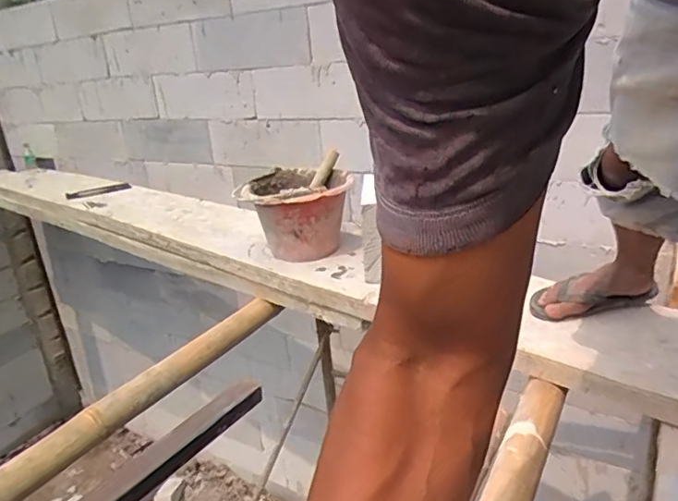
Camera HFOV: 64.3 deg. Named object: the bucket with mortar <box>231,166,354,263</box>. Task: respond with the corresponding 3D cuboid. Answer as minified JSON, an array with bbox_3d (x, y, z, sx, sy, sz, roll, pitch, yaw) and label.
[{"bbox_3d":[-0.109,-0.091,1.474,0.276,0.206,0.281,-3,21,6],"label":"bucket with mortar"}]

